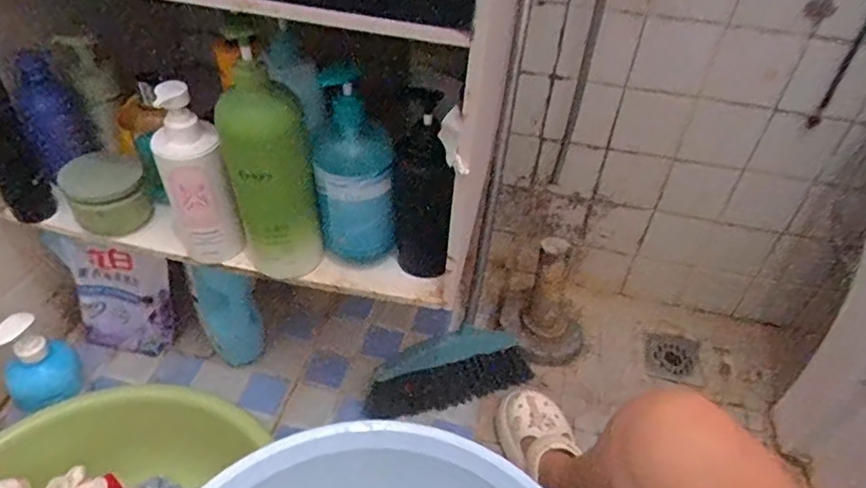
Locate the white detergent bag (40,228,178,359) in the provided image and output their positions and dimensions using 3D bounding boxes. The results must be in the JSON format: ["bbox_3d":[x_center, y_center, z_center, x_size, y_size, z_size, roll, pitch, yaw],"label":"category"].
[{"bbox_3d":[-0.475,0.079,0.872,0.153,0.182,0.070,-2,20,-1],"label":"white detergent bag"}]

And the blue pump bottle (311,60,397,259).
[{"bbox_3d":[-0.077,-0.072,0.556,0.076,0.209,0.047,2,32,-3],"label":"blue pump bottle"}]

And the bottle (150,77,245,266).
[{"bbox_3d":[-0.238,-0.059,0.562,0.058,0.192,0.051,-18,47,-22],"label":"bottle"}]

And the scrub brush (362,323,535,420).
[{"bbox_3d":[0.025,0.207,0.885,0.278,0.064,0.090,-16,46,-21],"label":"scrub brush"}]

